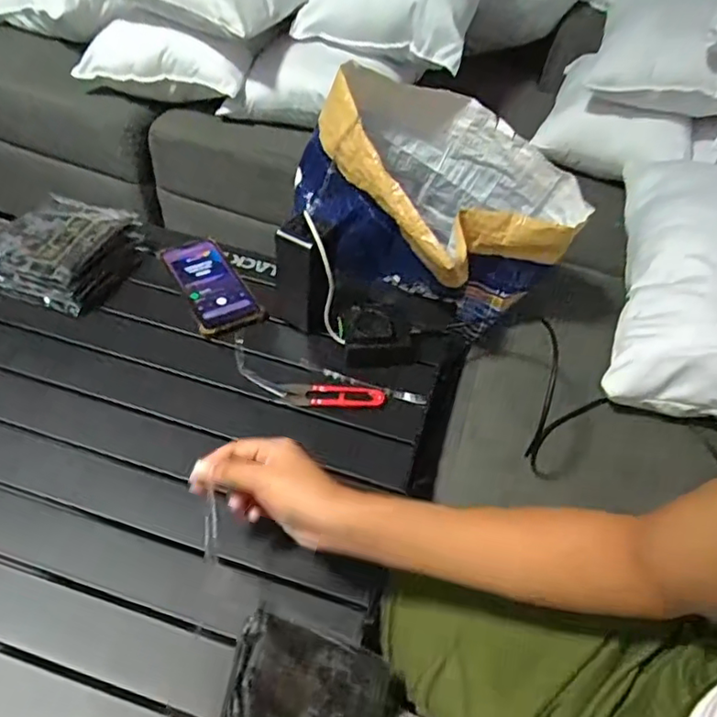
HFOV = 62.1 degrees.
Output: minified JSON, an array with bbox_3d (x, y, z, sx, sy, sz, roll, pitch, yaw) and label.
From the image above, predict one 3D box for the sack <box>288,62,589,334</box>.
[{"bbox_3d":[0.096,-0.194,0.751,0.322,0.220,0.227,34,52,23],"label":"sack"}]

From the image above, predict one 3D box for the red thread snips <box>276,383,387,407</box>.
[{"bbox_3d":[-0.028,0.040,0.652,0.114,0.011,0.028,1,47,-5],"label":"red thread snips"}]

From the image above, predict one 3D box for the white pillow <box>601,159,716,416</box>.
[{"bbox_3d":[0.498,-0.117,0.802,0.261,0.100,0.478,19,48,10],"label":"white pillow"}]

